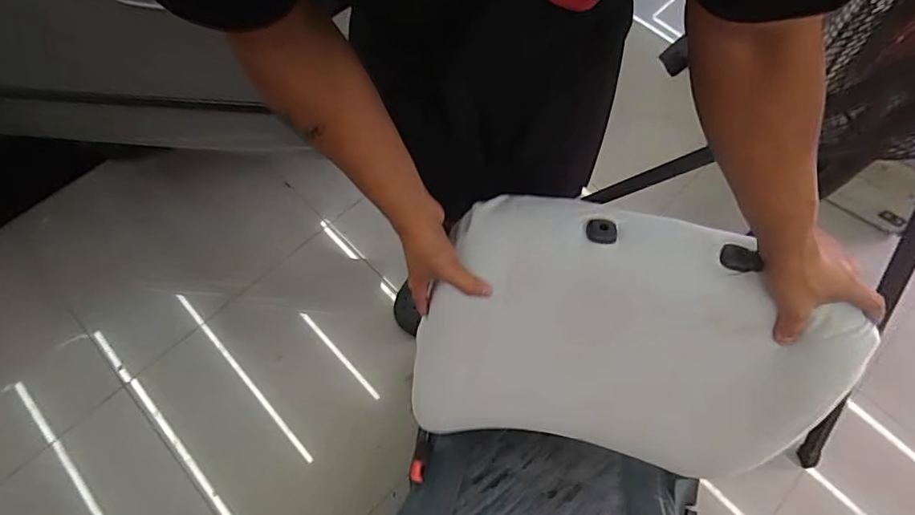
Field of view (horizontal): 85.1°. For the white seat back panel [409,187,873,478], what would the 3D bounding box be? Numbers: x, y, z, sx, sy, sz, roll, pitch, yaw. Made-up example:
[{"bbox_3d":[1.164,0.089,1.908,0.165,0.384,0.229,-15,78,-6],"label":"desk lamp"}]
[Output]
[{"bbox_3d":[0.198,0.125,0.658,0.497,0.388,0.072,11,38,8],"label":"white seat back panel"}]

